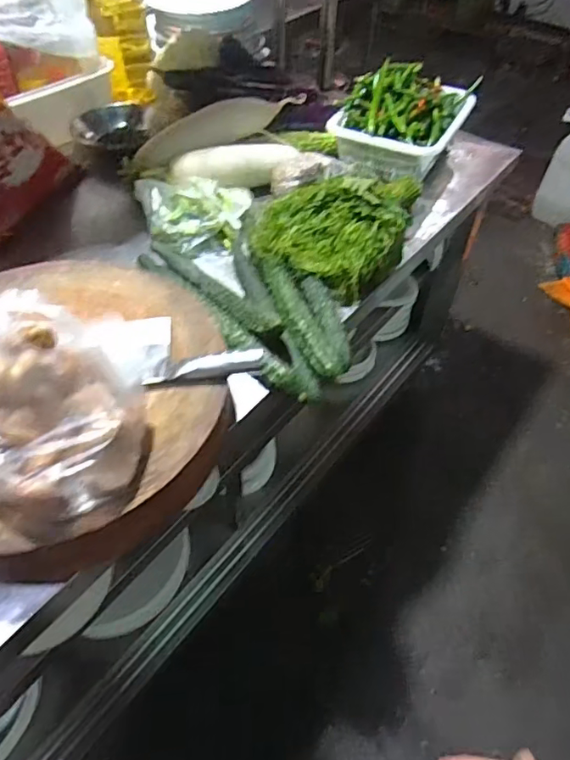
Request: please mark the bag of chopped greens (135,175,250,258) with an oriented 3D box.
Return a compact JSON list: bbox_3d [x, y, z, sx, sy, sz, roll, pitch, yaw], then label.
[{"bbox_3d":[-0.152,-0.297,0.944,0.202,0.083,0.145,-9,52,-10],"label":"bag of chopped greens"}]

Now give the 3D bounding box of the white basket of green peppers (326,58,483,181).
[{"bbox_3d":[0.252,-0.561,1.155,0.238,0.171,0.297,25,54,16],"label":"white basket of green peppers"}]

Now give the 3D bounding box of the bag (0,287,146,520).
[{"bbox_3d":[-0.234,0.024,0.527,0.186,0.162,0.175,27,55,17],"label":"bag"}]

